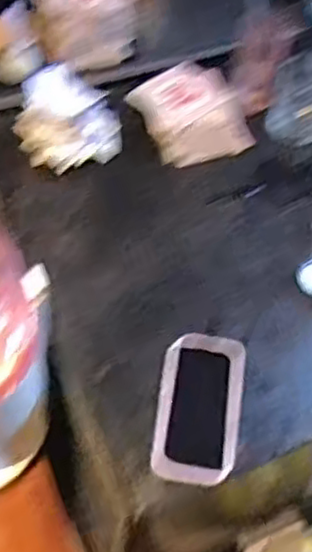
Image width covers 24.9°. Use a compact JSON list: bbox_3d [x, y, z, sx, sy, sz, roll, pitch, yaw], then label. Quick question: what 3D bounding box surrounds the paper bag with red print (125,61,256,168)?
[{"bbox_3d":[0.046,-0.219,0.955,0.127,0.062,0.142,-28,60,-23],"label":"paper bag with red print"}]

